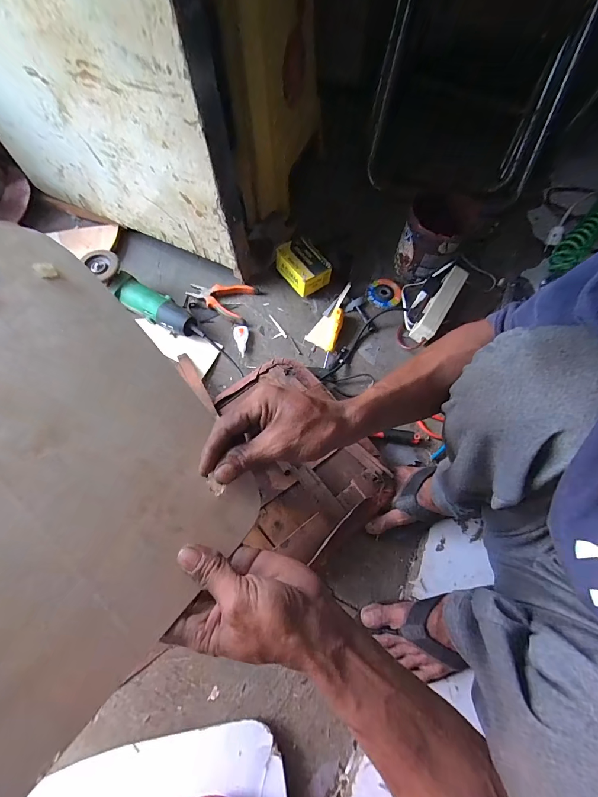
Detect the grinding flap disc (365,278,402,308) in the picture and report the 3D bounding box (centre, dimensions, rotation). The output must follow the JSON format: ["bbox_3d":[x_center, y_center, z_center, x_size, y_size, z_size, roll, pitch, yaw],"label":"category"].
[{"bbox_3d":[0.205,-0.251,0.818,0.083,0.014,0.082,1,67,-2],"label":"grinding flap disc"}]

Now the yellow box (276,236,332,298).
[{"bbox_3d":[0.012,-0.309,0.802,0.087,0.070,0.117,-36,73,-16],"label":"yellow box"}]

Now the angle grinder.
[{"bbox_3d":[-0.333,-0.212,0.730,0.295,0.075,0.078,32,69,11],"label":"angle grinder"}]

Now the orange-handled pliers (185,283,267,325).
[{"bbox_3d":[-0.173,-0.244,0.790,0.155,0.020,0.097,24,68,8],"label":"orange-handled pliers"}]

